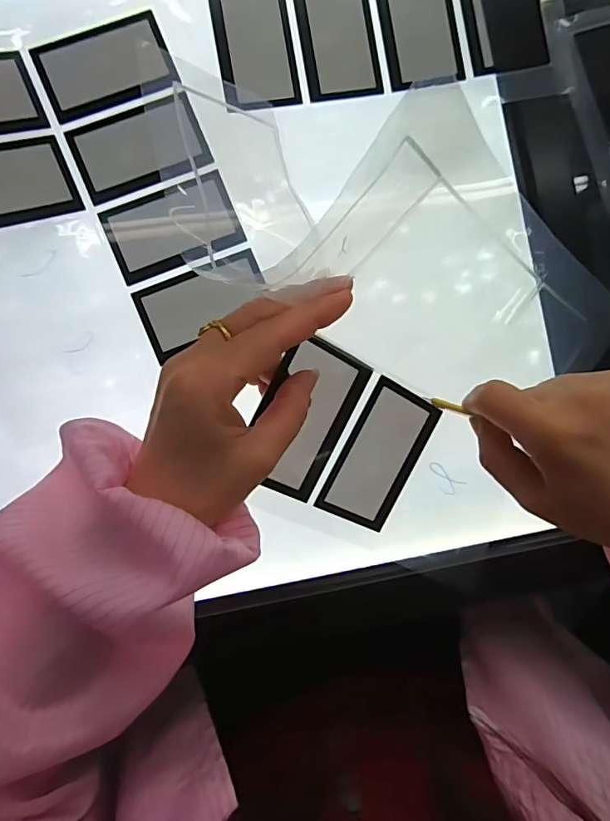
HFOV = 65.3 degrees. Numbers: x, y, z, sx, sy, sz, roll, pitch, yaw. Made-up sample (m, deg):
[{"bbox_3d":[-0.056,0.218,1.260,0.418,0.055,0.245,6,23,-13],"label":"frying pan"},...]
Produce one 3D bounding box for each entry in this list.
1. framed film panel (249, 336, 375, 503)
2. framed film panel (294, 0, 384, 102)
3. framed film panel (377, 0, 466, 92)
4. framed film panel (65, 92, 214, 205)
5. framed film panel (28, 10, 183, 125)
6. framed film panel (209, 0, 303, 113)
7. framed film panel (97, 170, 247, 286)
[{"bbox_3d":[0.000,0.004,0.258,0.052,0.004,0.083,27,91,-26],"label":"framed film panel"},{"bbox_3d":[0.023,-0.258,0.328,0.051,0.004,0.083,-9,90,-5],"label":"framed film panel"},{"bbox_3d":[0.079,-0.267,0.329,0.051,0.005,0.085,-9,90,-5],"label":"framed film panel"},{"bbox_3d":[-0.110,-0.176,0.318,0.084,0.004,0.052,-22,91,-5],"label":"framed film panel"},{"bbox_3d":[-0.132,-0.229,0.316,0.083,0.004,0.055,-22,91,-5],"label":"framed film panel"},{"bbox_3d":[-0.033,-0.247,0.322,0.051,0.004,0.084,-10,90,-5],"label":"framed film panel"},{"bbox_3d":[-0.088,-0.123,0.318,0.084,0.004,0.051,-23,91,-7],"label":"framed film panel"}]

